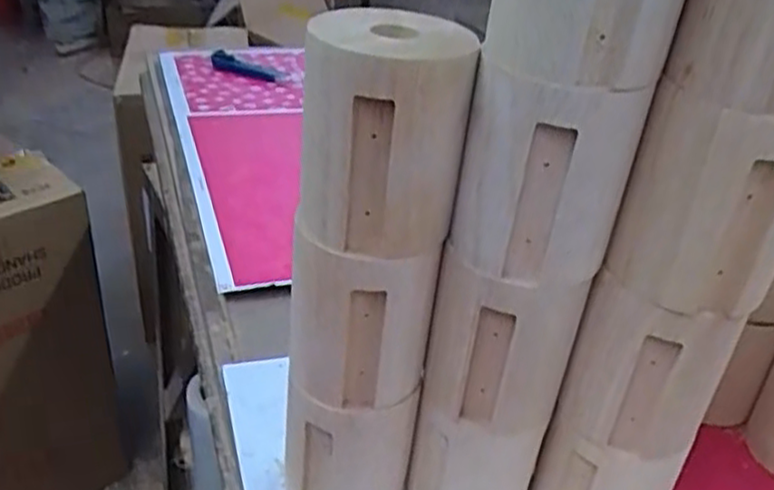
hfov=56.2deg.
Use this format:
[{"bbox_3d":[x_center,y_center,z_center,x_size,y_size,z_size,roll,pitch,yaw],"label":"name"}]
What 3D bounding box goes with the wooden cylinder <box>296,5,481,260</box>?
[{"bbox_3d":[-0.004,-0.056,0.362,0.084,0.098,0.075,1,32,-6],"label":"wooden cylinder"}]

